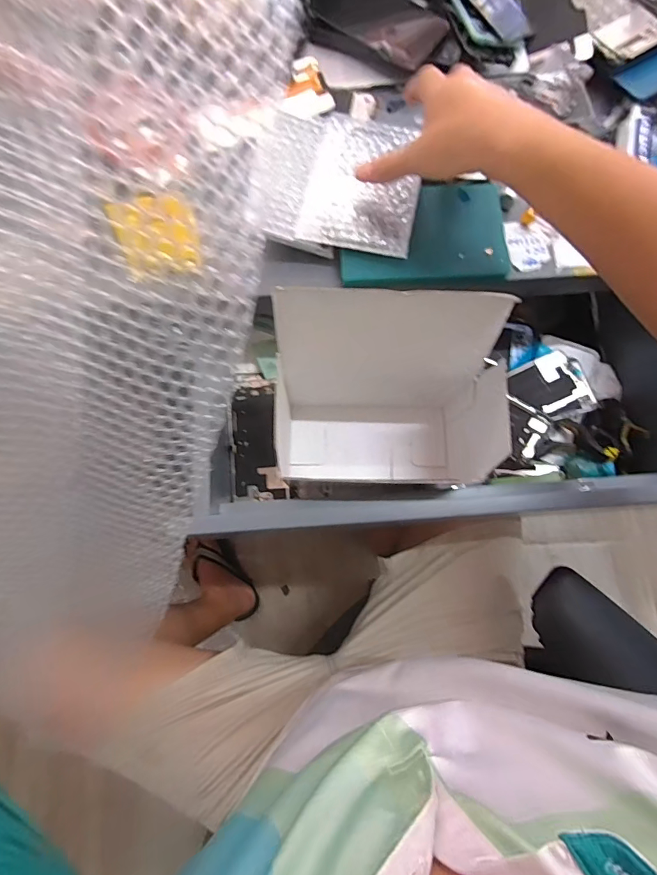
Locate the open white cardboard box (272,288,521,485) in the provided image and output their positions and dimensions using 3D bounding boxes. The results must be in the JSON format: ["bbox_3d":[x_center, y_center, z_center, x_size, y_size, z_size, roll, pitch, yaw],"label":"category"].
[{"bbox_3d":[0.046,-0.034,0.433,0.221,0.220,0.121,5,74,2],"label":"open white cardboard box"}]

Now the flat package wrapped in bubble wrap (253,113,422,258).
[{"bbox_3d":[0.011,-0.264,0.430,0.159,0.016,0.163,8,75,3],"label":"flat package wrapped in bubble wrap"}]

